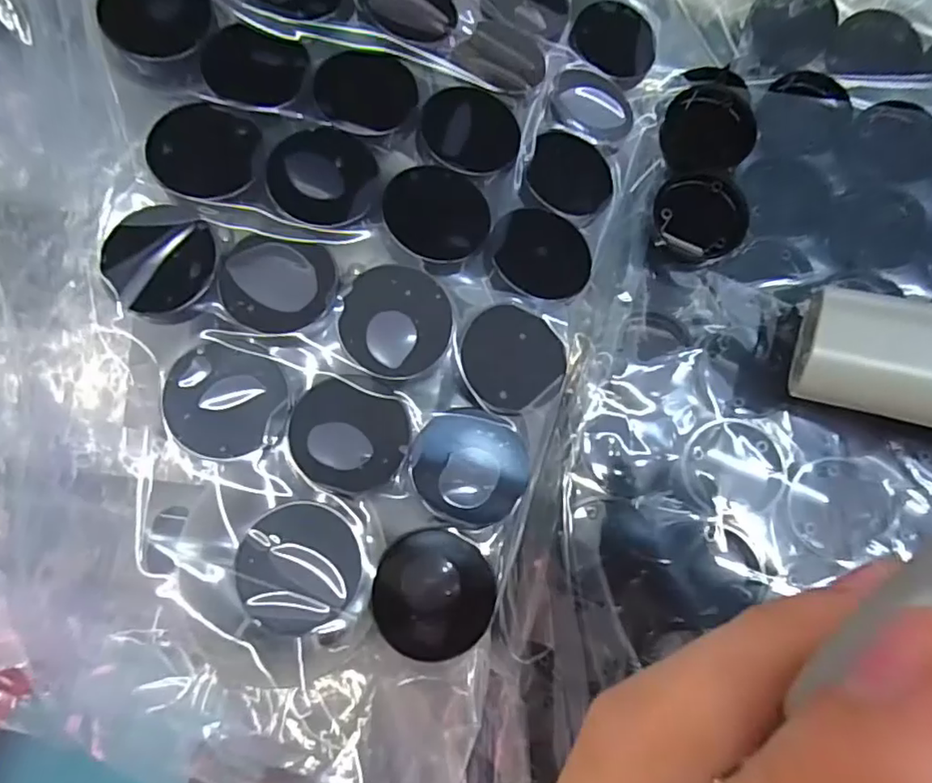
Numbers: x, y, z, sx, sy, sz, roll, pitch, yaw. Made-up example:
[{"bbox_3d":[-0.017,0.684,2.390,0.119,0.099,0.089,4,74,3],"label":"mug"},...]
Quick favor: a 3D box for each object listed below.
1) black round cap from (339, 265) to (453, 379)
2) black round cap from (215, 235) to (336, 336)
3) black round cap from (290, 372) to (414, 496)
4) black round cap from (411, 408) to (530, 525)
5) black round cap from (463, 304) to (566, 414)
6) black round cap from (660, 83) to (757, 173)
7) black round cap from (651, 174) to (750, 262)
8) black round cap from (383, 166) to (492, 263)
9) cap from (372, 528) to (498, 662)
[{"bbox_3d":[-0.018,-0.018,0.151,0.027,0.004,0.028,0,77,0],"label":"black round cap"},{"bbox_3d":[-0.049,-0.028,0.150,0.029,0.004,0.025,7,77,1],"label":"black round cap"},{"bbox_3d":[-0.029,0.011,0.145,0.029,0.004,0.025,20,77,4],"label":"black round cap"},{"bbox_3d":[0.001,0.019,0.149,0.028,0.004,0.028,0,77,0],"label":"black round cap"},{"bbox_3d":[0.013,-0.009,0.156,0.026,0.007,0.027,0,77,0],"label":"black round cap"},{"bbox_3d":[0.081,-0.087,0.197,0.030,0.009,0.030,0,77,0],"label":"black round cap"},{"bbox_3d":[0.076,-0.057,0.192,0.029,0.009,0.026,39,79,8],"label":"black round cap"},{"bbox_3d":[-0.008,-0.049,0.159,0.027,0.004,0.028,0,77,0],"label":"black round cap"},{"bbox_3d":[-0.007,0.048,0.138,0.027,0.004,0.028,0,77,0],"label":"cap"}]

